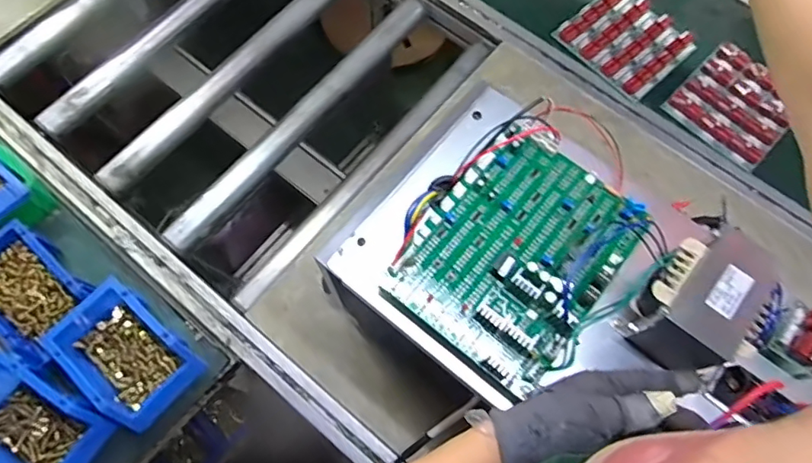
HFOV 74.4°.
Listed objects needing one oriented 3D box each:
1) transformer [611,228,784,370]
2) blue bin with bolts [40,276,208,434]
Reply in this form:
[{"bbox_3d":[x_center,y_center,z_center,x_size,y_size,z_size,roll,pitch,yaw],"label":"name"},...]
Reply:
[{"bbox_3d":[0.244,0.061,0.443,0.100,0.089,0.087,-42,75,-15],"label":"transformer"},{"bbox_3d":[-0.338,0.143,0.639,0.164,0.049,0.109,39,73,12],"label":"blue bin with bolts"}]

